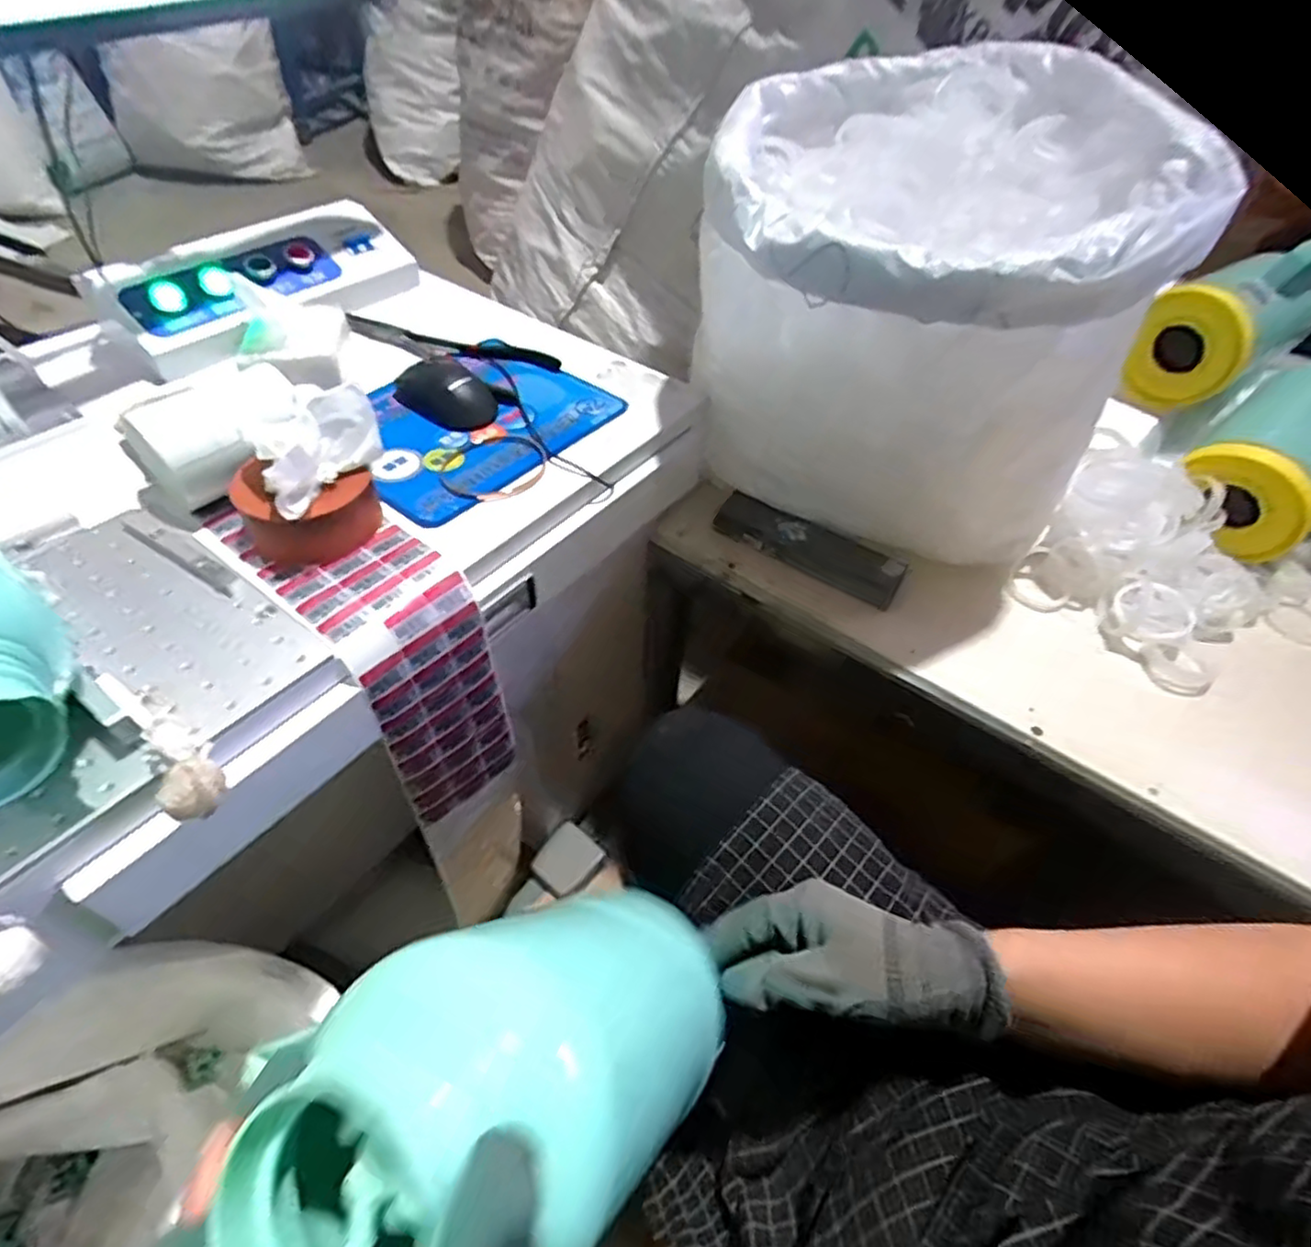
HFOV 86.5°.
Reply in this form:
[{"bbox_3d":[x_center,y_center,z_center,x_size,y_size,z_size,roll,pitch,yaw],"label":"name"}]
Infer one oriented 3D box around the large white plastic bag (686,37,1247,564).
[{"bbox_3d":[0.223,-0.283,0.667,0.359,0.326,0.365,4,49,0],"label":"large white plastic bag"}]

